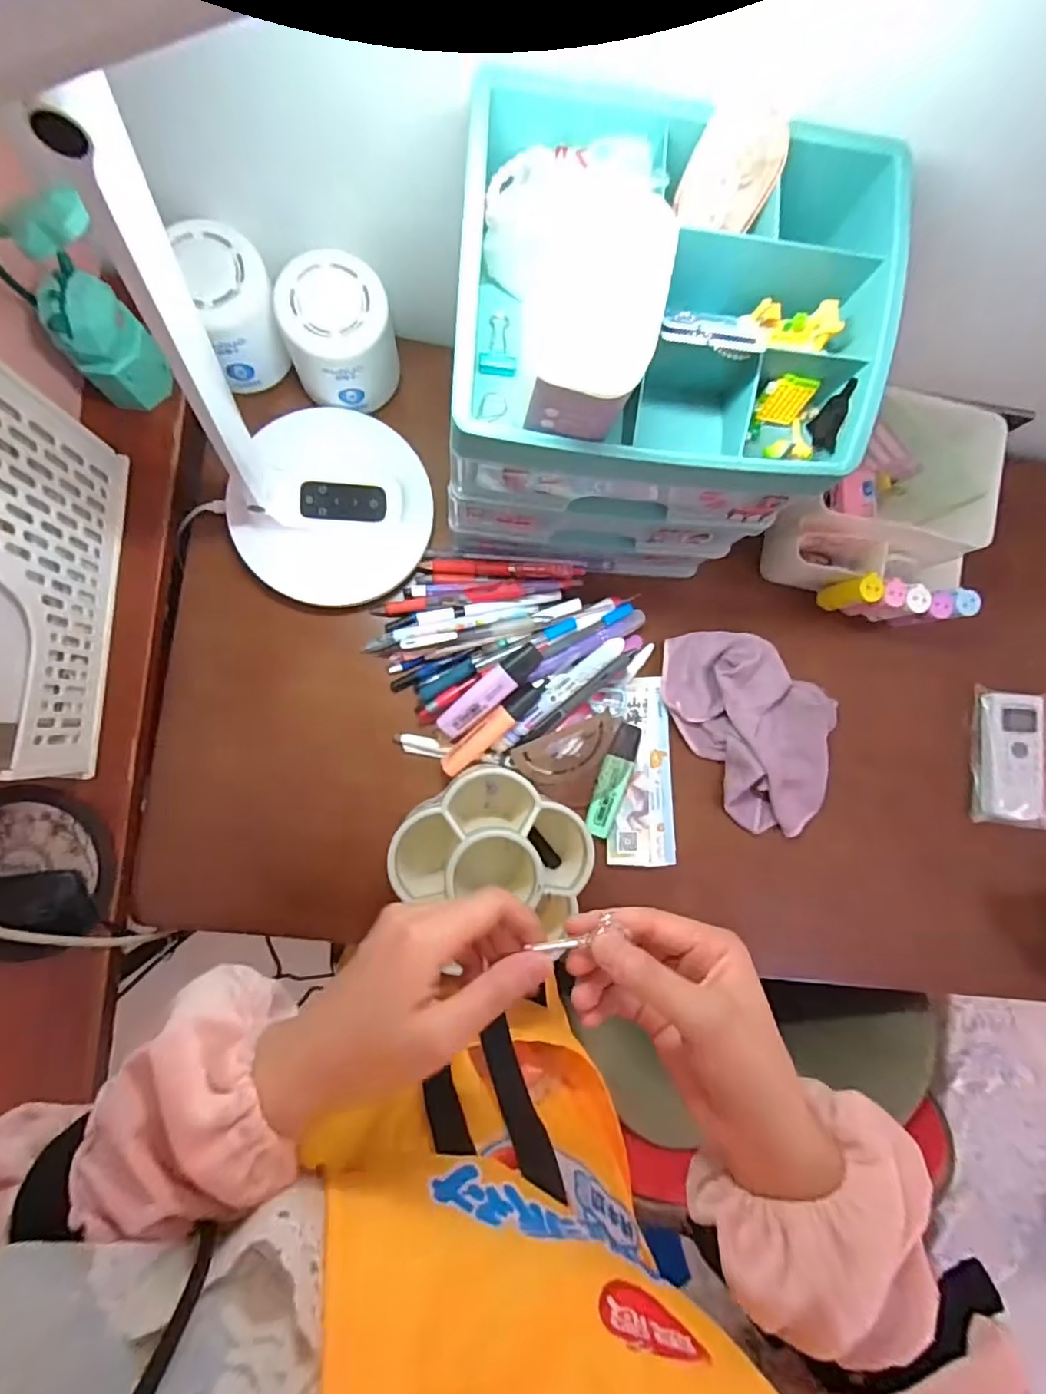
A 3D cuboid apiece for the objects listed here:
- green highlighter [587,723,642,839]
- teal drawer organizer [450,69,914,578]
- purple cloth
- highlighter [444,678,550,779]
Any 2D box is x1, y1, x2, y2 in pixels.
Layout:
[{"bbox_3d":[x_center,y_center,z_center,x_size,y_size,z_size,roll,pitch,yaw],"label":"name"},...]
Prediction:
[{"bbox_3d":[0.083,0.076,0.534,0.029,0.010,0.103,18,85,-6],"label":"green highlighter"},{"bbox_3d":[0.070,-0.208,0.405,0.223,0.249,0.177,4,87,-6],"label":"teal drawer organizer"},{"bbox_3d":[0.216,0.025,0.544,0.124,0.026,0.204,-32,91,-7],"label":"purple cloth"},{"bbox_3d":[-0.023,0.025,0.513,0.115,0.030,0.021,-43,93,-7],"label":"highlighter"}]

